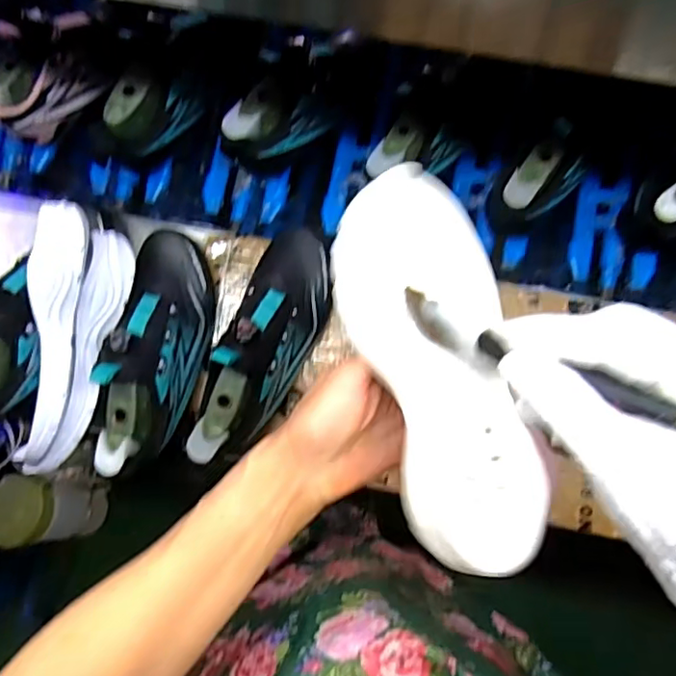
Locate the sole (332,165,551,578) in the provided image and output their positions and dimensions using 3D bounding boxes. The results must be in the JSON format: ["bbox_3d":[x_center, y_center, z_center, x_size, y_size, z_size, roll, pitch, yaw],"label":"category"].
[{"bbox_3d":[0.060,0.020,0.335,0.085,0.028,0.220,-17,94,2],"label":"sole"}]

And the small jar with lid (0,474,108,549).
[{"bbox_3d":[-0.327,0.190,0.660,0.080,0.123,0.079,-7,82,3],"label":"small jar with lid"}]

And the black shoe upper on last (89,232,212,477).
[{"bbox_3d":[-0.174,0.006,0.556,0.075,0.100,0.238,7,71,5],"label":"black shoe upper on last"}]

